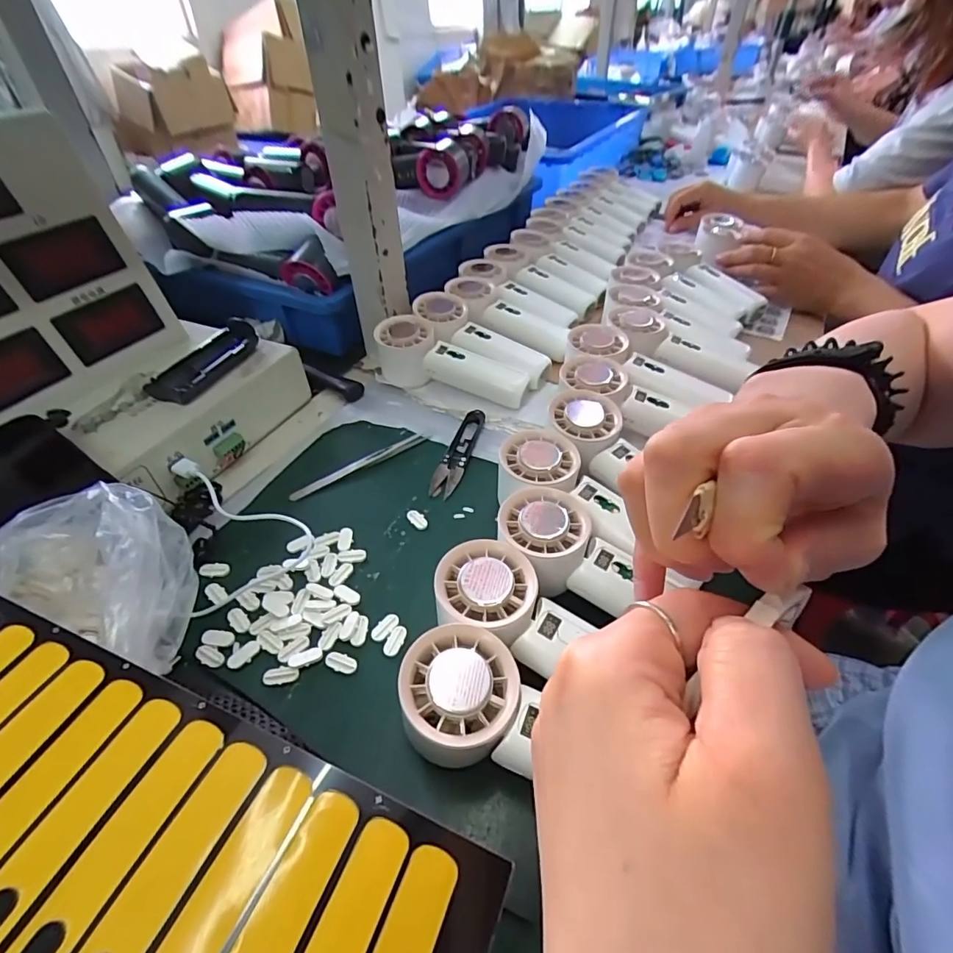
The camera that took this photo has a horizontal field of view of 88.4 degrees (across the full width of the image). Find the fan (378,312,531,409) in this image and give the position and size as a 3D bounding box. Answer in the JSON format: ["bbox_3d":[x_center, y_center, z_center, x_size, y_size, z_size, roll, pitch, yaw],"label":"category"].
[{"bbox_3d":[-0.025,-0.111,0.486,0.151,0.056,0.056,13,45,15],"label":"fan"}]

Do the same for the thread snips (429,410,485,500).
[{"bbox_3d":[-0.016,-0.023,0.426,0.024,0.012,0.101,12,45,15],"label":"thread snips"}]

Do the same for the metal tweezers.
[{"bbox_3d":[-0.099,-0.011,0.424,0.127,0.005,0.012,-27,49,-24],"label":"metal tweezers"}]

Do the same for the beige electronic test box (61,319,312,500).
[{"bbox_3d":[-0.257,-0.059,0.437,0.126,0.060,0.189,14,45,16],"label":"beige electronic test box"}]

